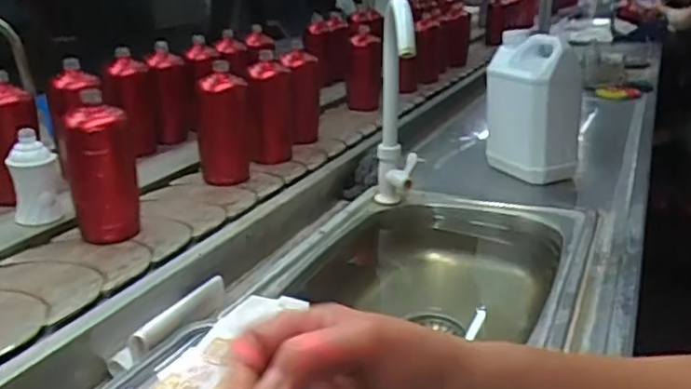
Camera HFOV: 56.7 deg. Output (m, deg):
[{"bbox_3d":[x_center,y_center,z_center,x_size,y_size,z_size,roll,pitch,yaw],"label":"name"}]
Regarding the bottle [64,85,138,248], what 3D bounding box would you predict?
[{"bbox_3d":[-0.300,-0.030,0.794,0.073,0.181,0.081,-10,22,-24],"label":"bottle"}]

